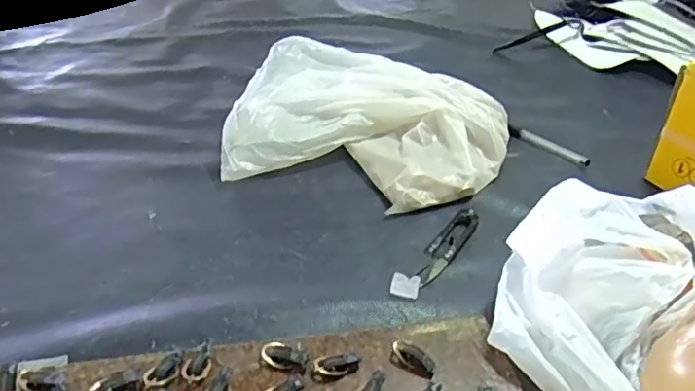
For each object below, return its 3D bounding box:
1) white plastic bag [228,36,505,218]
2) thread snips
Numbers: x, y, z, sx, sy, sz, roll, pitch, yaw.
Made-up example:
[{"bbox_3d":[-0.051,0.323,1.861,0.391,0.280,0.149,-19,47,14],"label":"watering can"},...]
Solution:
[{"bbox_3d":[0.022,-0.081,0.584,0.270,0.051,0.251,10,35,11],"label":"white plastic bag"},{"bbox_3d":[0.069,0.043,0.444,0.023,0.006,0.123,23,39,27],"label":"thread snips"}]

